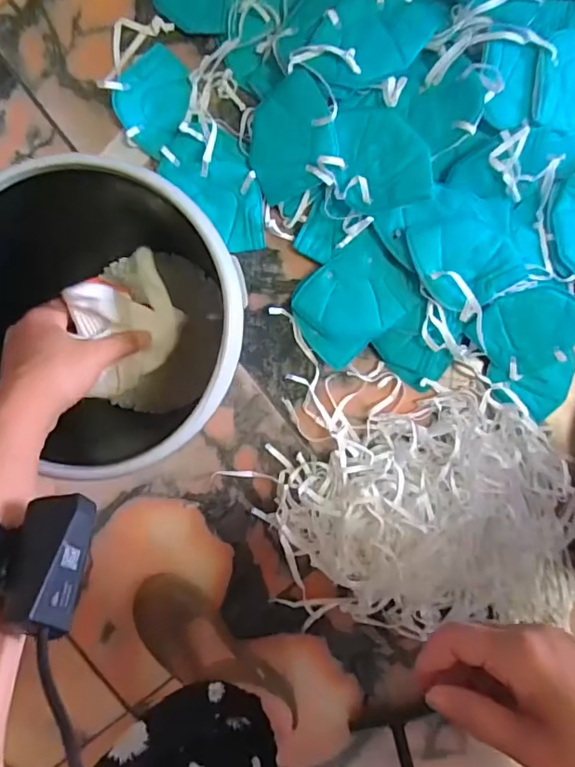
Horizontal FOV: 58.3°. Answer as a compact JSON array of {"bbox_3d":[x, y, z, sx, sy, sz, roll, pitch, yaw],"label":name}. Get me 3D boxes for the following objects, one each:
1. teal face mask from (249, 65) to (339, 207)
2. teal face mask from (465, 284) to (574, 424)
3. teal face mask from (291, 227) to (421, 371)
[{"bbox_3d":[0.003,-0.278,0.587,0.100,0.017,0.121,-12,112,21],"label":"teal face mask"},{"bbox_3d":[0.295,-0.036,0.604,0.116,0.052,0.155,-27,94,3],"label":"teal face mask"},{"bbox_3d":[0.076,-0.099,0.621,0.139,0.036,0.107,-42,93,4],"label":"teal face mask"}]

